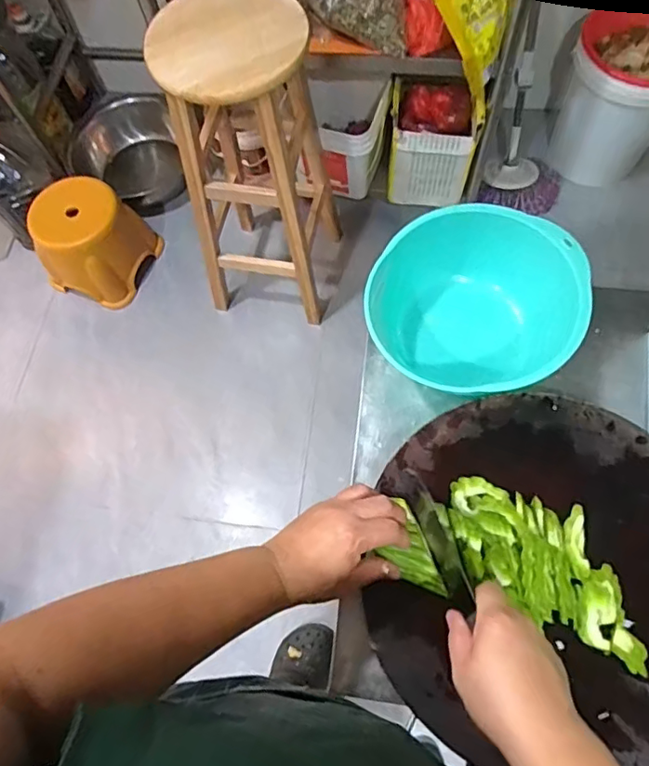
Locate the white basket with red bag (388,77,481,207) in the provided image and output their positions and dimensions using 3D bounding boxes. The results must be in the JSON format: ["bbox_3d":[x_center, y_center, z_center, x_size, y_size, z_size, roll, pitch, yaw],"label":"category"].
[{"bbox_3d":[0.265,-0.591,1.362,0.193,0.229,0.178,5,68,5],"label":"white basket with red bag"}]

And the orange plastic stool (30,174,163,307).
[{"bbox_3d":[-0.609,-0.376,1.435,0.220,0.252,0.235,18,70,10],"label":"orange plastic stool"}]

